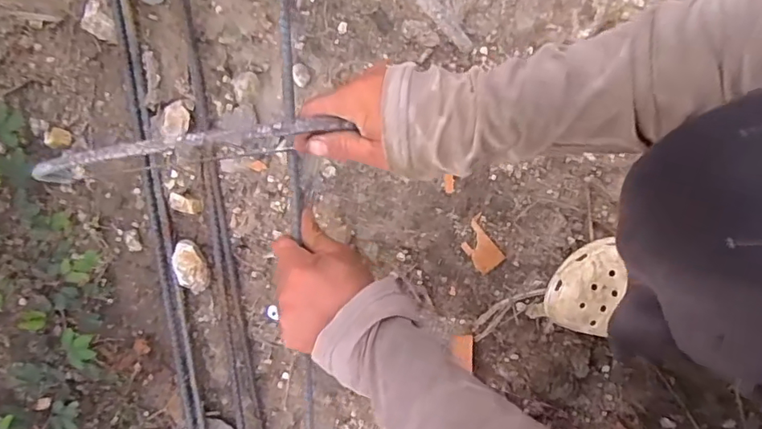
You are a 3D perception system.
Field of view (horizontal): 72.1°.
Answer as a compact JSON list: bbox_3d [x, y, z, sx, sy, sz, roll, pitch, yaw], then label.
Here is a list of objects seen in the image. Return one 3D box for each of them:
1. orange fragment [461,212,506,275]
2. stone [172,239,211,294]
[{"bbox_3d":[0.113,0.034,0.596,0.036,0.011,0.060,-30,80,-5],"label":"orange fragment"},{"bbox_3d":[-0.214,0.060,0.593,0.034,0.019,0.062,-20,100,-16],"label":"stone"}]

